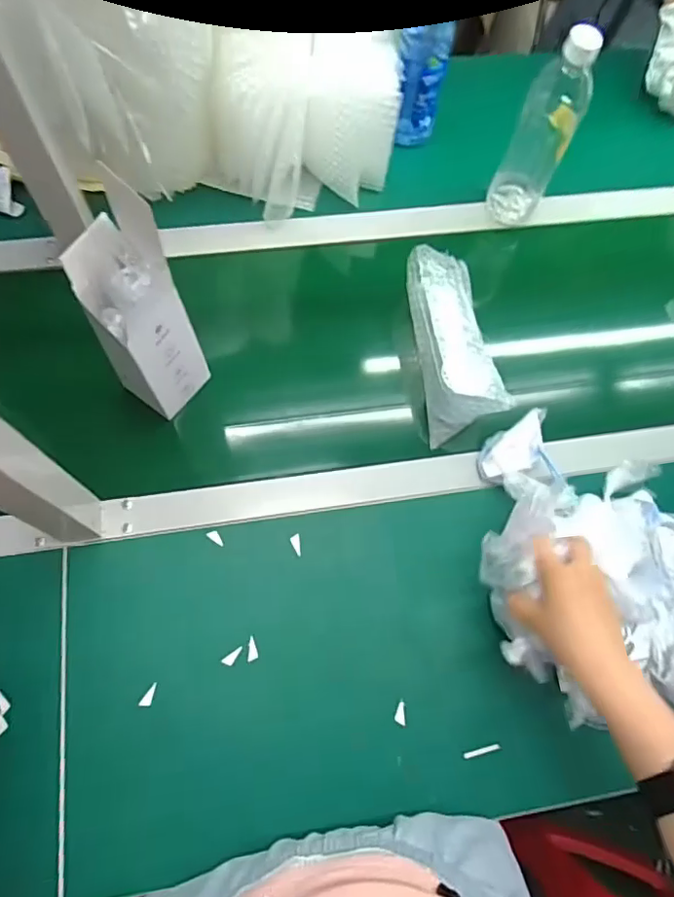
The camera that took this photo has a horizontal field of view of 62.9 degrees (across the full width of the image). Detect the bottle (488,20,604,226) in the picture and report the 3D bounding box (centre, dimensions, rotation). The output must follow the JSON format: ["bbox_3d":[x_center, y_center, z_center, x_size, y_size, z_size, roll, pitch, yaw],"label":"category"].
[{"bbox_3d":[0.241,-0.369,0.641,0.065,0.224,0.058,25,70,5],"label":"bottle"}]

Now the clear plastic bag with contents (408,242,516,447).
[{"bbox_3d":[0.127,-0.122,0.621,0.071,0.068,0.204,-7,70,-7],"label":"clear plastic bag with contents"}]

